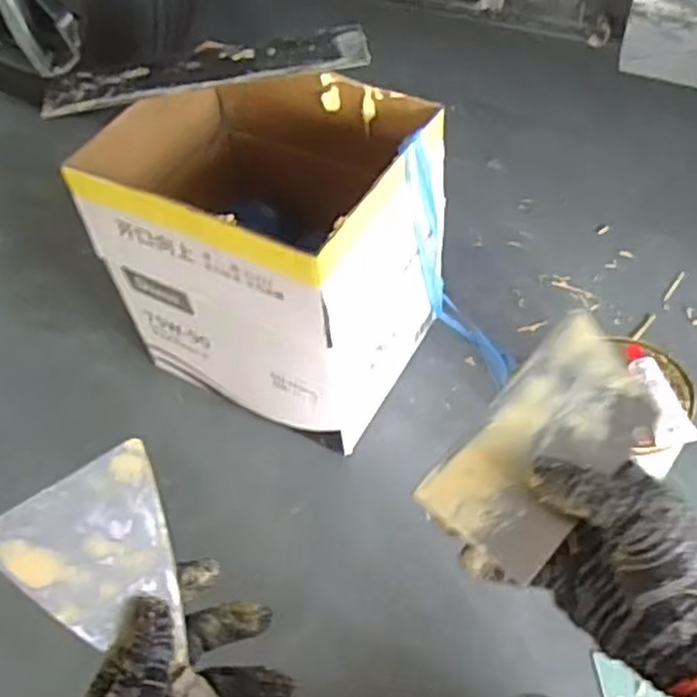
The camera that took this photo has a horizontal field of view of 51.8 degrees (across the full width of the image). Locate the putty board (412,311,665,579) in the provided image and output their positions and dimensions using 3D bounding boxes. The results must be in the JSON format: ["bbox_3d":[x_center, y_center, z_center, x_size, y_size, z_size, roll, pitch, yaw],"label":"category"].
[{"bbox_3d":[0.108,0.051,0.390,0.071,0.006,0.140,40,77,19],"label":"putty board"}]

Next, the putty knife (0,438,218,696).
[{"bbox_3d":[-0.099,0.160,0.382,0.084,0.020,0.207,-32,93,-20],"label":"putty knife"}]

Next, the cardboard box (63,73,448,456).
[{"bbox_3d":[-0.094,-0.121,0.917,0.348,0.354,0.275,24,59,22],"label":"cardboard box"}]

